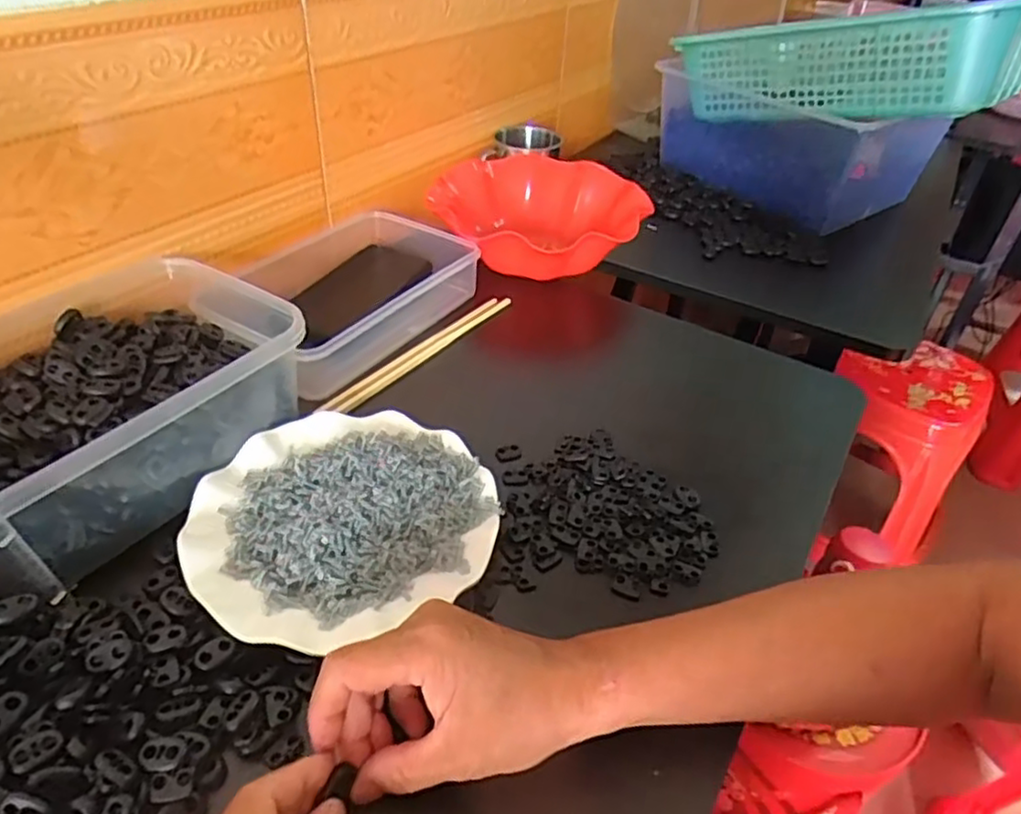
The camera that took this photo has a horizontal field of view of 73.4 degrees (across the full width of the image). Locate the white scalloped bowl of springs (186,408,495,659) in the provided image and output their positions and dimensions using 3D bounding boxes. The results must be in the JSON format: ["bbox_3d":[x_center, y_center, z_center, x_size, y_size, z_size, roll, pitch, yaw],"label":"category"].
[{"bbox_3d":[-0.104,0.066,0.428,0.178,0.030,0.170,3,38,-3],"label":"white scalloped bowl of springs"}]

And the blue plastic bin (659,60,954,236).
[{"bbox_3d":[0.345,-0.334,0.864,0.176,0.130,0.305,-22,45,-30],"label":"blue plastic bin"}]

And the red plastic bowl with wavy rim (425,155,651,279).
[{"bbox_3d":[0.030,-0.203,0.738,0.220,0.063,0.207,3,38,-3],"label":"red plastic bowl with wavy rim"}]

